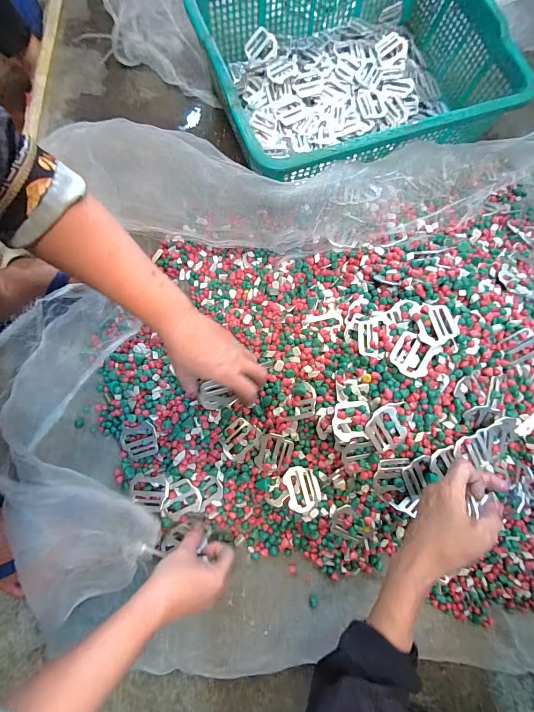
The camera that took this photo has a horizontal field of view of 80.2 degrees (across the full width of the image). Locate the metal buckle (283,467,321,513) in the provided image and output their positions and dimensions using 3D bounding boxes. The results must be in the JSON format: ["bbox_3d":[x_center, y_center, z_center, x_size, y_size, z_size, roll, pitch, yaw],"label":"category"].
[{"bbox_3d":[0.049,0.184,0.439,0.047,0.009,0.056,-6,65,-15],"label":"metal buckle"}]

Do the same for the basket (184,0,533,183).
[{"bbox_3d":[0.146,-0.491,0.549,0.481,0.120,0.381,-21,78,-6],"label":"basket"}]

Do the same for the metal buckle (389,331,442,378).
[{"bbox_3d":[0.187,-0.001,0.407,0.048,0.007,0.051,32,87,19],"label":"metal buckle"}]

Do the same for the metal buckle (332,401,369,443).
[{"bbox_3d":[0.108,0.083,0.407,0.046,0.006,0.052,3,77,-1],"label":"metal buckle"}]

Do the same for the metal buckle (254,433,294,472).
[{"bbox_3d":[0.009,0.135,0.442,0.046,0.009,0.054,22,95,6],"label":"metal buckle"}]

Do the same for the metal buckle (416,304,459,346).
[{"bbox_3d":[0.217,-0.040,0.406,0.047,0.010,0.054,-3,77,-2],"label":"metal buckle"}]

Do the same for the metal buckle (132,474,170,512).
[{"bbox_3d":[-0.163,0.190,0.443,0.054,0.006,0.044,1,72,8],"label":"metal buckle"}]

